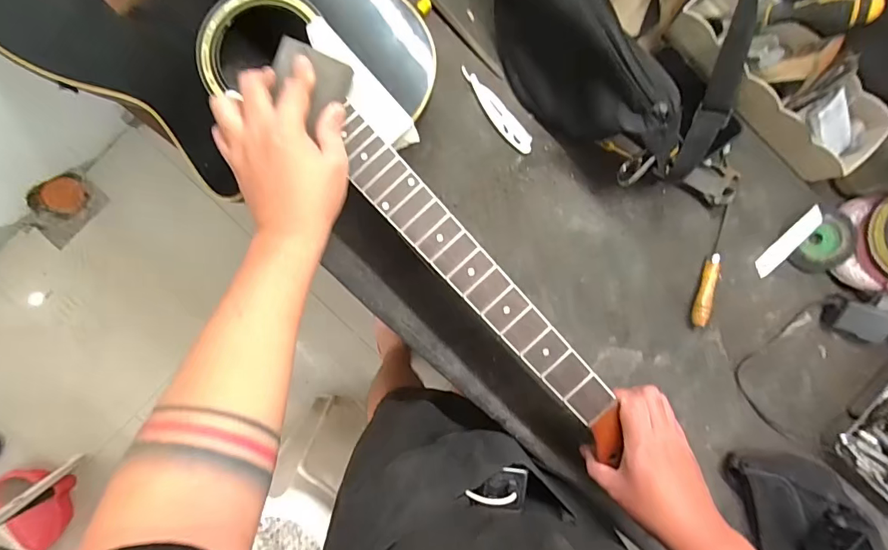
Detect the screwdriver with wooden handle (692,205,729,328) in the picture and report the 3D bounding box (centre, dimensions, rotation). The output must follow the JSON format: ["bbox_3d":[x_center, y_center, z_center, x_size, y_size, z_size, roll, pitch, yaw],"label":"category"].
[{"bbox_3d":[0.343,-0.010,0.580,0.016,0.021,0.154,16,89,-1],"label":"screwdriver with wooden handle"}]

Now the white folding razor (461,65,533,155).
[{"bbox_3d":[0.065,-0.208,0.577,0.028,0.006,0.130,-42,91,-2],"label":"white folding razor"}]

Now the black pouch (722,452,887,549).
[{"bbox_3d":[0.475,0.332,0.561,0.136,0.061,0.279,-38,90,-2],"label":"black pouch"}]

